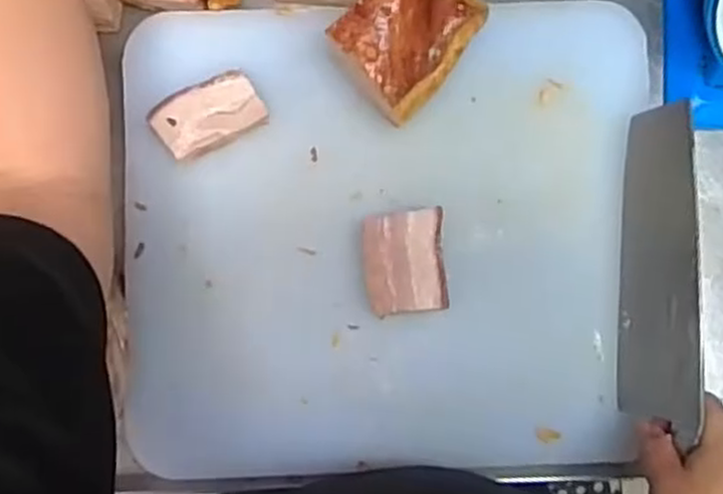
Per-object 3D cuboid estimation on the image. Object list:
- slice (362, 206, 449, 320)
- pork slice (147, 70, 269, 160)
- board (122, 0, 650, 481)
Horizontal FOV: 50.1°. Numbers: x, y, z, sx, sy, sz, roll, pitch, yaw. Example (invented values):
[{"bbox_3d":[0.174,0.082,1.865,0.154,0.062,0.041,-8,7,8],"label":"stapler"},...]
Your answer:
[{"bbox_3d":[0.031,0.011,0.563,0.056,0.033,0.072,-4,85,-1],"label":"slice"},{"bbox_3d":[-0.112,-0.096,0.566,0.077,0.015,0.045,-28,86,-3],"label":"pork slice"},{"bbox_3d":[0.014,-0.007,0.571,0.370,0.025,0.342,0,85,0],"label":"board"}]

